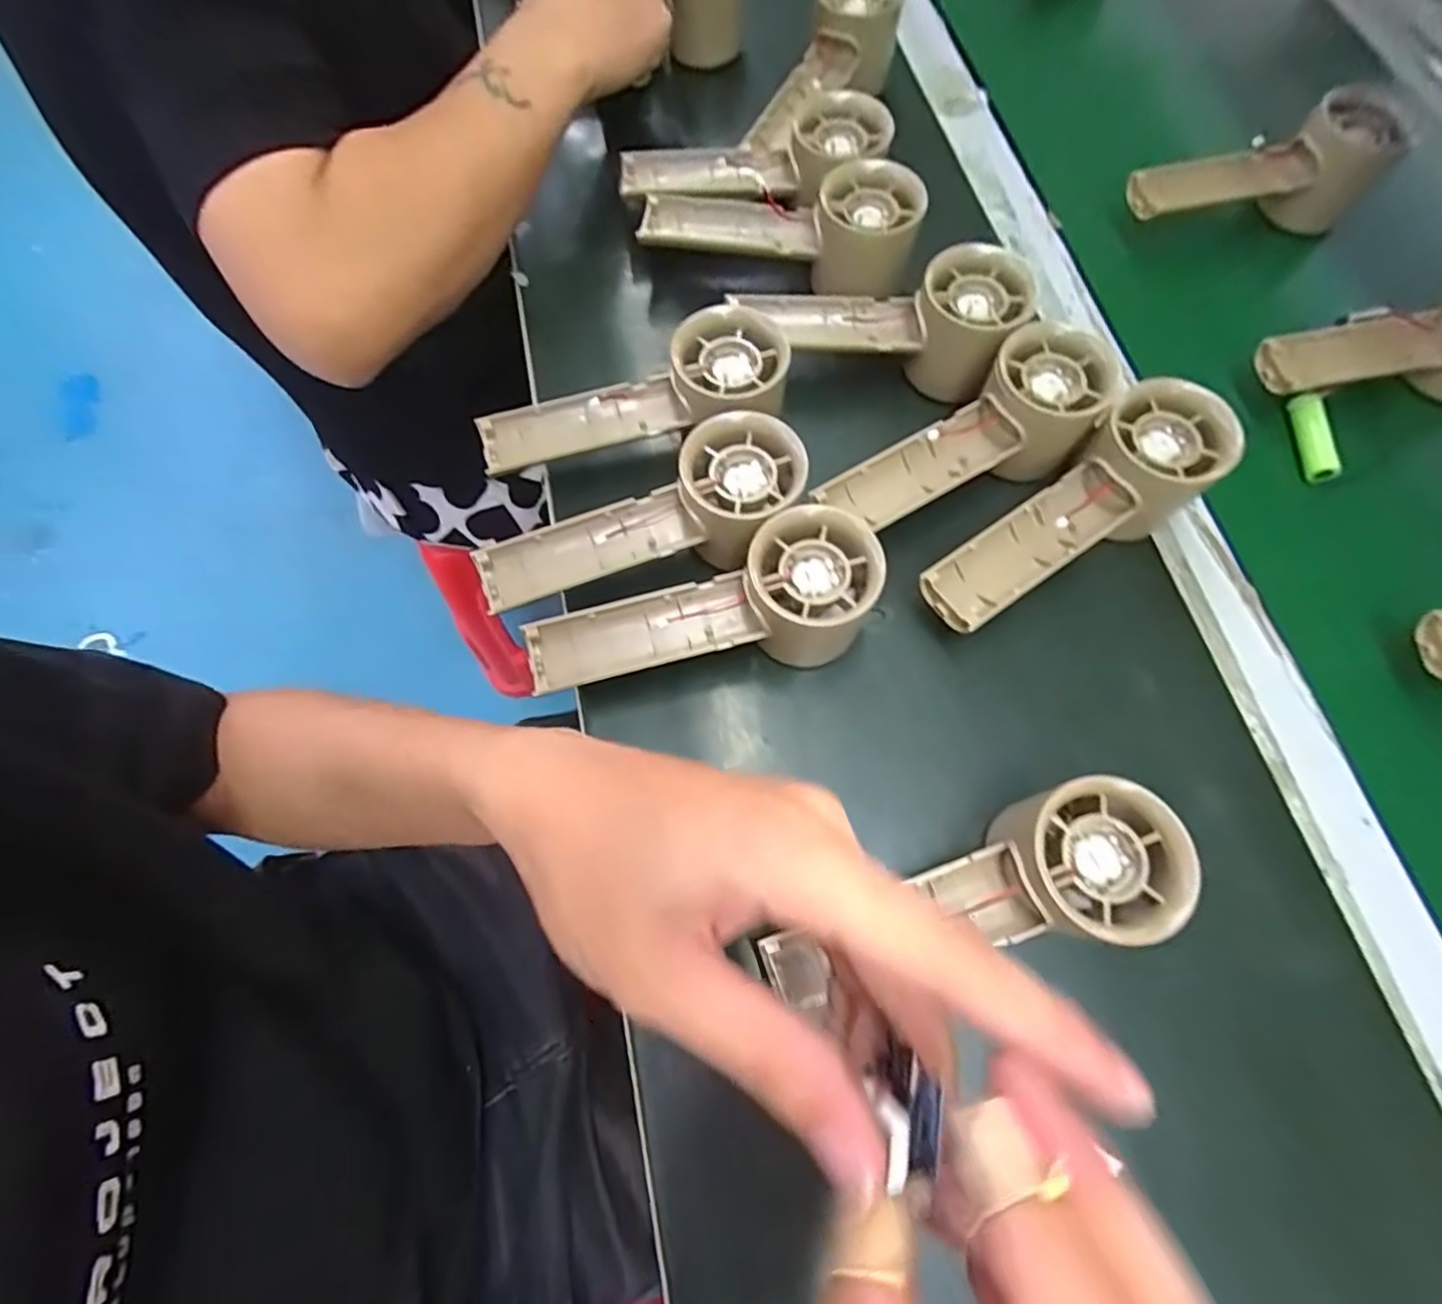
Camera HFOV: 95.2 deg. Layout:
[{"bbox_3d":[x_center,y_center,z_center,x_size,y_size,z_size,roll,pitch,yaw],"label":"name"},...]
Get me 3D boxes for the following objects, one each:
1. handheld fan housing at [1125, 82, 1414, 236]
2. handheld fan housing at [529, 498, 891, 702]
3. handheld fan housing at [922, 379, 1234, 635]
[{"bbox_3d":[0.336,-0.293,0.410,0.137,0.058,0.057,-7,70,-2],"label":"handheld fan housing"},{"bbox_3d":[-0.010,-0.020,0.298,0.156,0.050,0.059,-7,70,-2],"label":"handheld fan housing"},{"bbox_3d":[0.165,-0.059,0.312,0.150,0.061,0.052,-38,74,-12],"label":"handheld fan housing"}]

